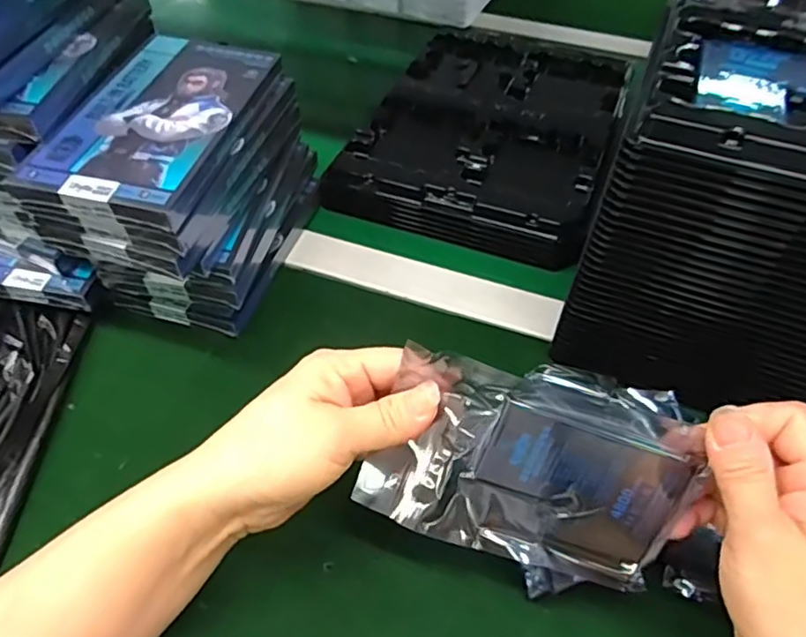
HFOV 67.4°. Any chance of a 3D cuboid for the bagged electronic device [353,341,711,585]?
[{"bbox_3d":[0.057,0.073,0.287,0.140,0.094,0.022,17,19,1],"label":"bagged electronic device"}]

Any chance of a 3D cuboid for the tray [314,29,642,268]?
[{"bbox_3d":[0.087,-0.178,0.565,0.213,0.037,0.285,19,52,14],"label":"tray"}]

